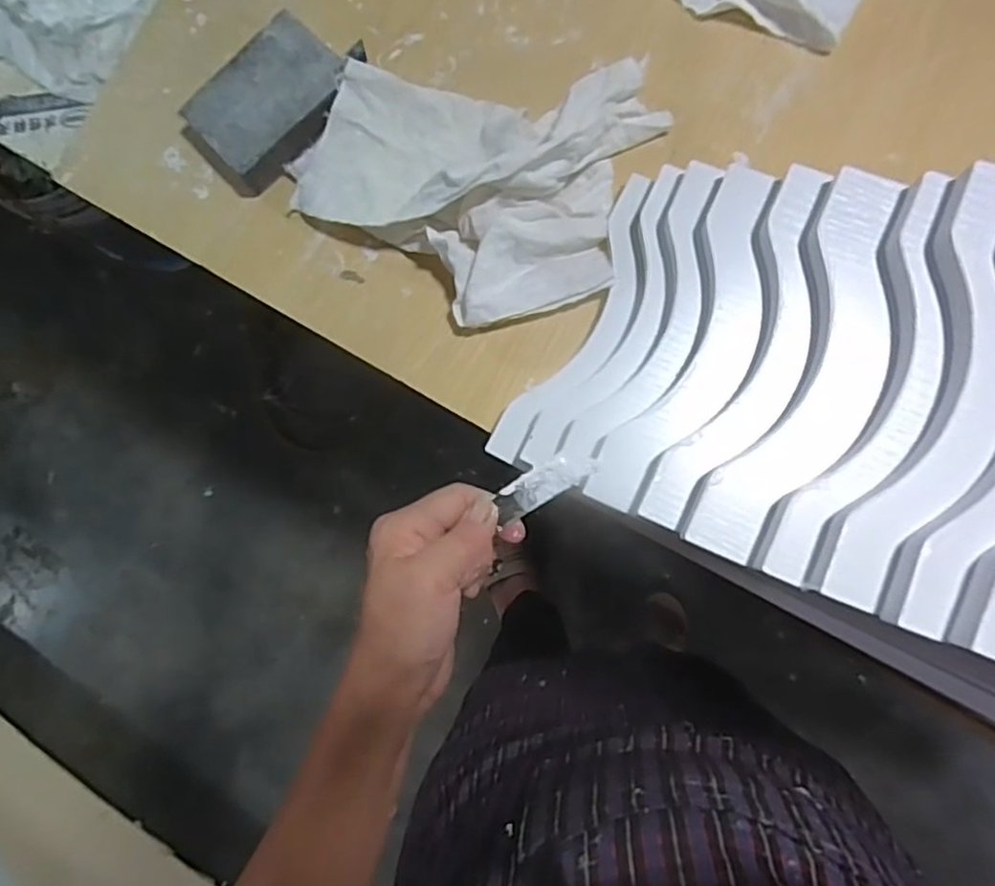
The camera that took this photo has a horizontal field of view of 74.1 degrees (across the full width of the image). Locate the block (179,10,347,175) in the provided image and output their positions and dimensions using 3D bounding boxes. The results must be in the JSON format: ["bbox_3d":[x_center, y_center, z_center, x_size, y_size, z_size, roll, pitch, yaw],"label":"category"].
[{"bbox_3d":[-0.150,-0.226,0.436,0.098,0.028,0.067,-43,80,1],"label":"block"}]

